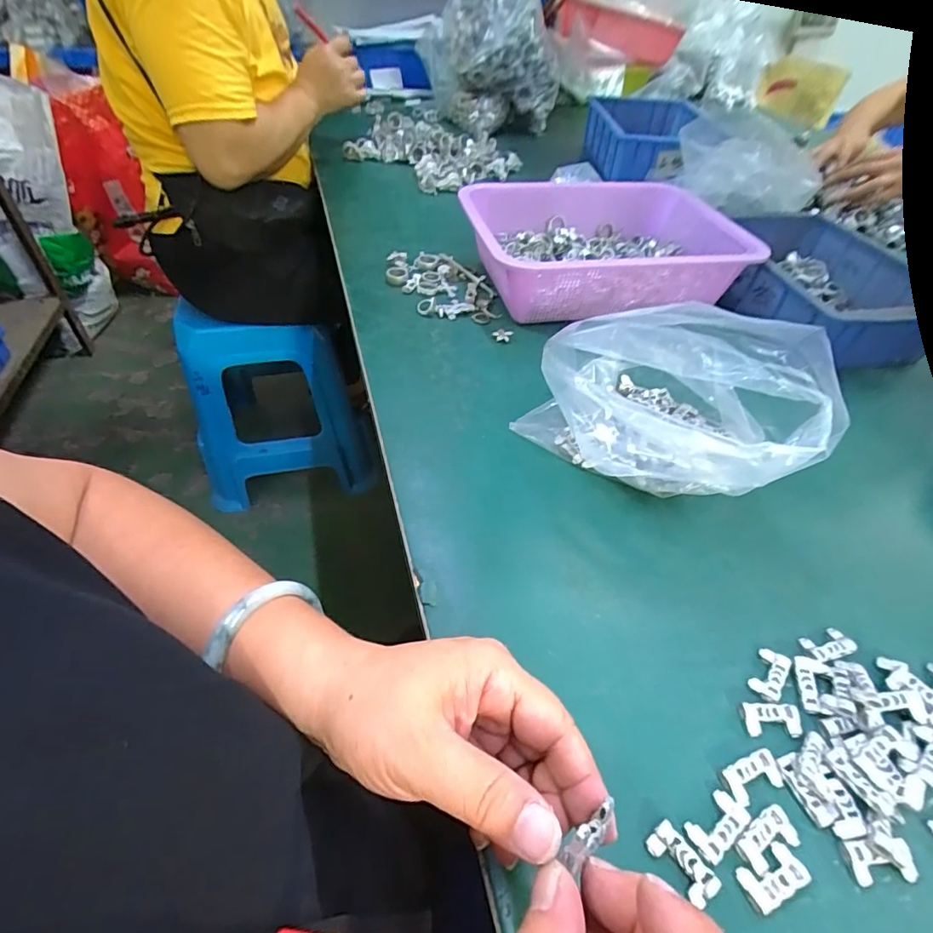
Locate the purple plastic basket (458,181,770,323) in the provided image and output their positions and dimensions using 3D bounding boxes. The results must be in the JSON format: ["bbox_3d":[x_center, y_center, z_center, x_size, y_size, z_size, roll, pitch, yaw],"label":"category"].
[{"bbox_3d":[0.160,-0.255,0.581,0.299,0.081,0.226,-7,48,-11],"label":"purple plastic basket"}]

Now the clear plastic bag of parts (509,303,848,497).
[{"bbox_3d":[0.149,-0.057,0.369,0.196,0.127,0.137,25,50,18],"label":"clear plastic bag of parts"}]

